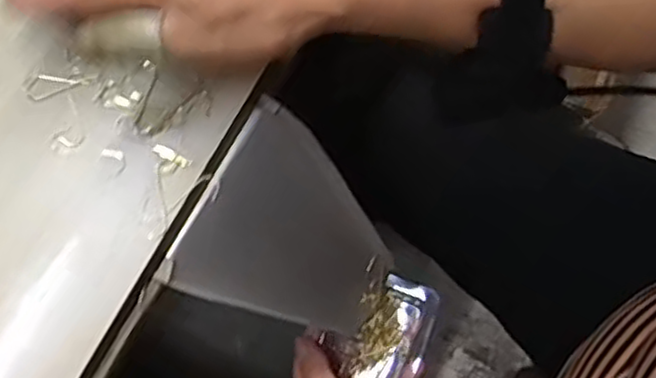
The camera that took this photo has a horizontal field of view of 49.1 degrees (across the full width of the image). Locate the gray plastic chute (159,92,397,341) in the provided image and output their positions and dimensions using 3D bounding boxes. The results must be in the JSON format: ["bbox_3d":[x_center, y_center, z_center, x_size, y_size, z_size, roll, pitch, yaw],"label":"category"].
[{"bbox_3d":[-0.013,0.029,0.440,0.014,0.159,0.111,16,77,48],"label":"gray plastic chute"}]

